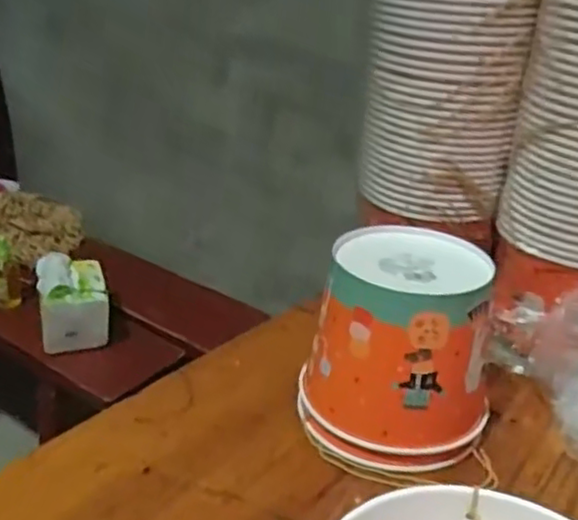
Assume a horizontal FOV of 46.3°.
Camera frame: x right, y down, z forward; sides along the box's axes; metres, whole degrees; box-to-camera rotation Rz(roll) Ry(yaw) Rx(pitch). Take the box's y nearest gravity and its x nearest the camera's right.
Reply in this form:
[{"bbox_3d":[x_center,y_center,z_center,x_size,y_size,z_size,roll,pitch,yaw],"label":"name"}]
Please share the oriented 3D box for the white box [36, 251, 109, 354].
[{"bbox_3d":[-0.333,0.066,1.046,0.099,0.105,0.104,-5,28,-19],"label":"white box"}]

